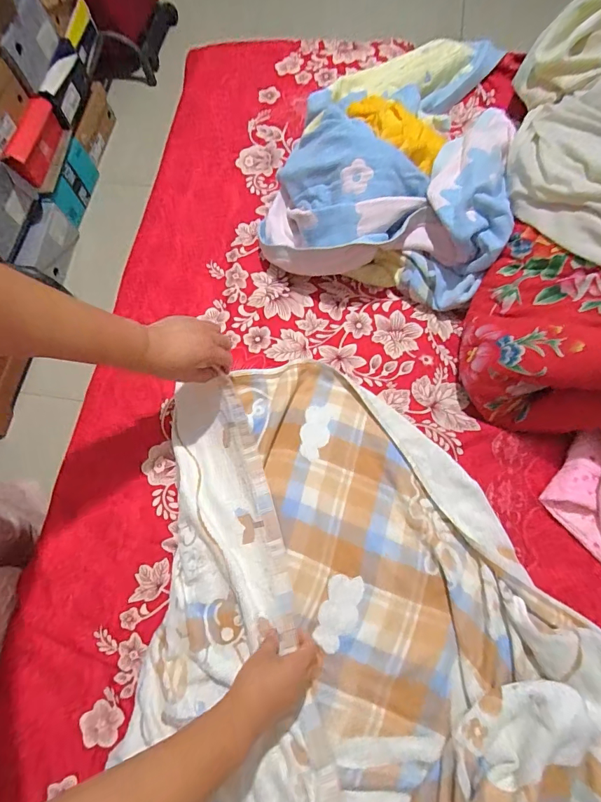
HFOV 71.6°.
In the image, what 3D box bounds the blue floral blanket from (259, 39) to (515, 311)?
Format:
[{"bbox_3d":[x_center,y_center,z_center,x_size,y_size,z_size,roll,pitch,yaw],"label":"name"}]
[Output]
[{"bbox_3d":[0.163,-0.448,0.685,0.354,0.139,0.540,15,78,2],"label":"blue floral blanket"}]

